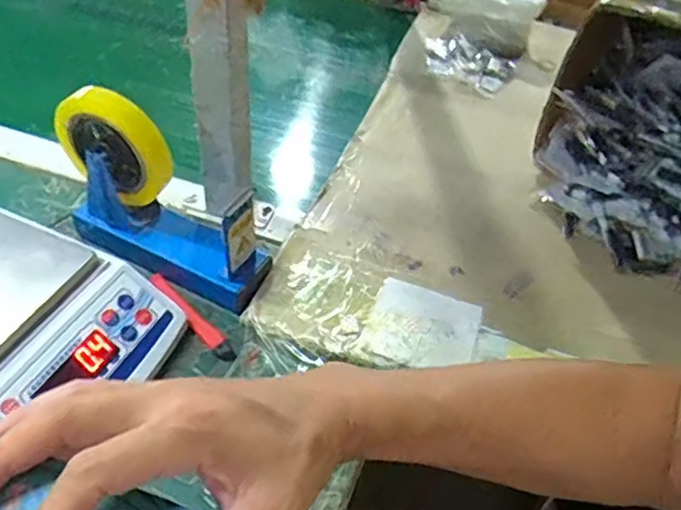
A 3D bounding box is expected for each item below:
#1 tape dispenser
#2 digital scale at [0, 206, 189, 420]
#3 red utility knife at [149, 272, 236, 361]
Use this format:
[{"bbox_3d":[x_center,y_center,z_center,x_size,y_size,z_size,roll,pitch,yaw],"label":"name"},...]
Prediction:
[{"bbox_3d":[-0.161,-0.059,0.590,0.205,0.157,0.068,26,48,18],"label":"tape dispenser"},{"bbox_3d":[-0.265,0.061,0.526,0.214,0.071,0.175,19,46,12],"label":"digital scale"},{"bbox_3d":[-0.140,0.054,0.592,0.018,0.014,0.127,-32,57,-32],"label":"red utility knife"}]

